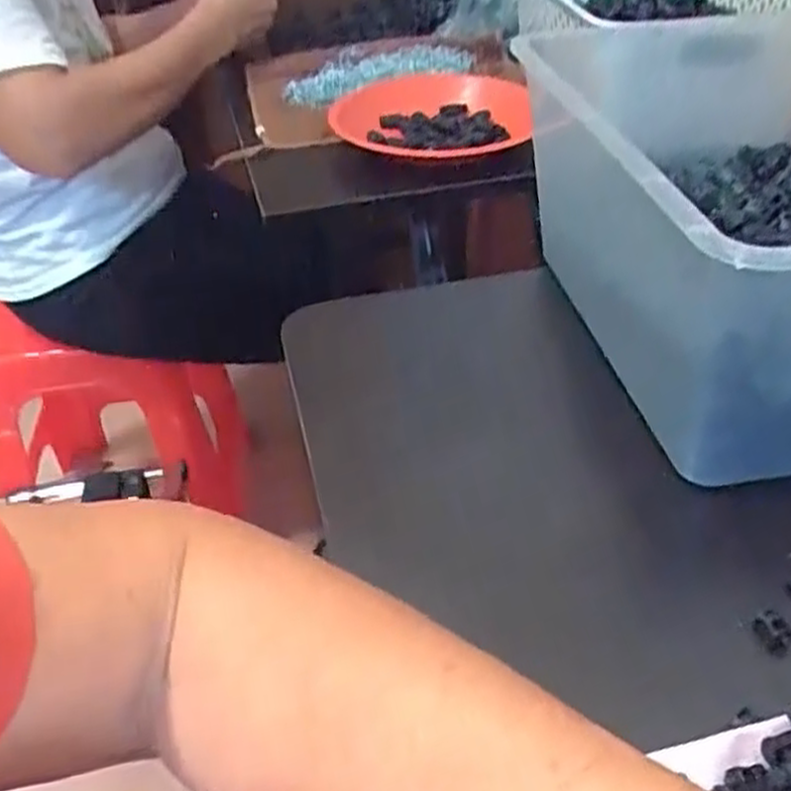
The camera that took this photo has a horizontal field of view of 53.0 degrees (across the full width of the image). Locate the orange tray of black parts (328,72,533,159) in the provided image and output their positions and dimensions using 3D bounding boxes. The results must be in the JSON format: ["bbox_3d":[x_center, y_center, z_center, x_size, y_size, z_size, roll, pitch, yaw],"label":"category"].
[{"bbox_3d":[0.033,-0.266,0.771,0.186,0.043,0.199,9,40,15],"label":"orange tray of black parts"}]

